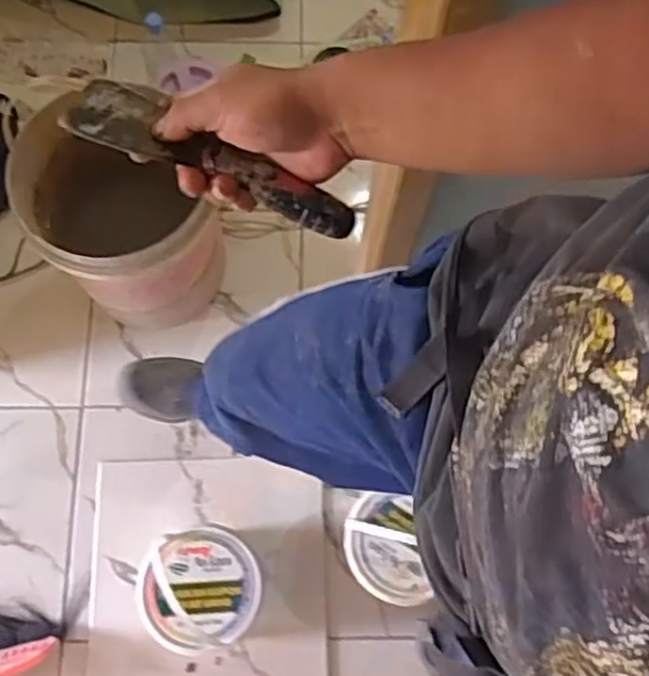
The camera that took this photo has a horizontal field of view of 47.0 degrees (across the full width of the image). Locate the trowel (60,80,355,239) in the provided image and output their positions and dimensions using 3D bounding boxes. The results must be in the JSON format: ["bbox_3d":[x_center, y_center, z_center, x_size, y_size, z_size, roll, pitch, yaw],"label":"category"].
[{"bbox_3d":[-0.071,-0.120,0.501,0.196,0.021,0.055,24,74,-3],"label":"trowel"}]

